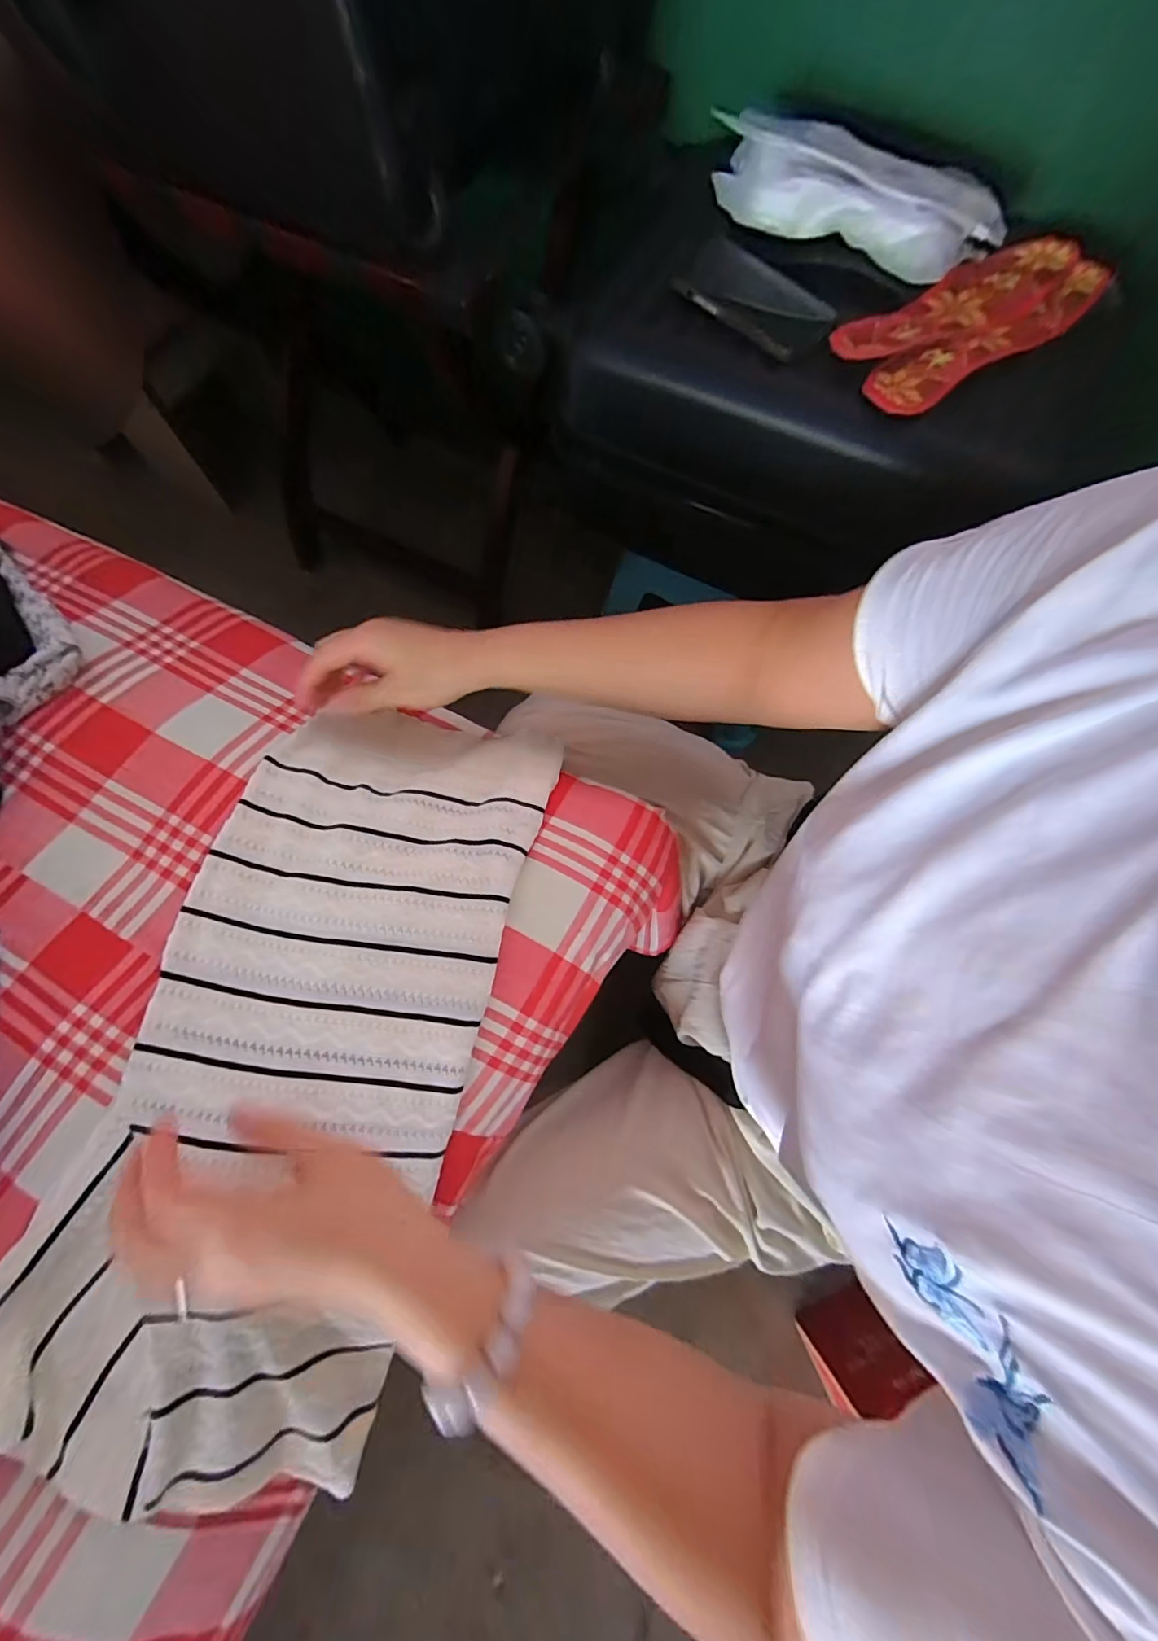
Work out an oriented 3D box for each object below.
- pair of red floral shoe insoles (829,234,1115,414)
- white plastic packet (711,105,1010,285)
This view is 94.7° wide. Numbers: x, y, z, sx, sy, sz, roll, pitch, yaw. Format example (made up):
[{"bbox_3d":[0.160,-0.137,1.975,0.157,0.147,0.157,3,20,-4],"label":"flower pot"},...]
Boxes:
[{"bbox_3d":[0.346,-0.442,0.468,0.261,0.017,0.101,-32,75,-9],"label":"pair of red floral shoe insoles"},{"bbox_3d":[0.244,-0.561,0.479,0.265,0.045,0.096,24,74,7],"label":"white plastic packet"}]

